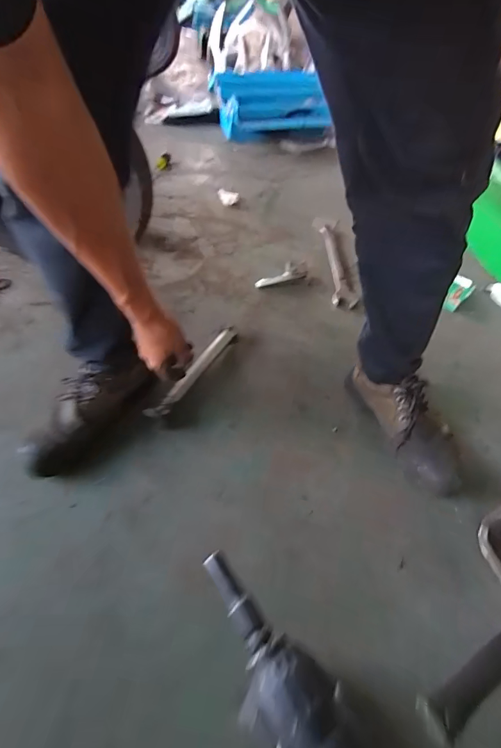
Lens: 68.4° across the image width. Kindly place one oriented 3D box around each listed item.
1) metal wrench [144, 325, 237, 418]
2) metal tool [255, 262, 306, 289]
[{"bbox_3d":[-0.115,-0.006,0.761,0.036,0.024,0.274,26,53,18],"label":"metal wrench"},{"bbox_3d":[0.081,-0.266,1.000,0.144,0.027,0.049,-20,57,-1],"label":"metal tool"}]

